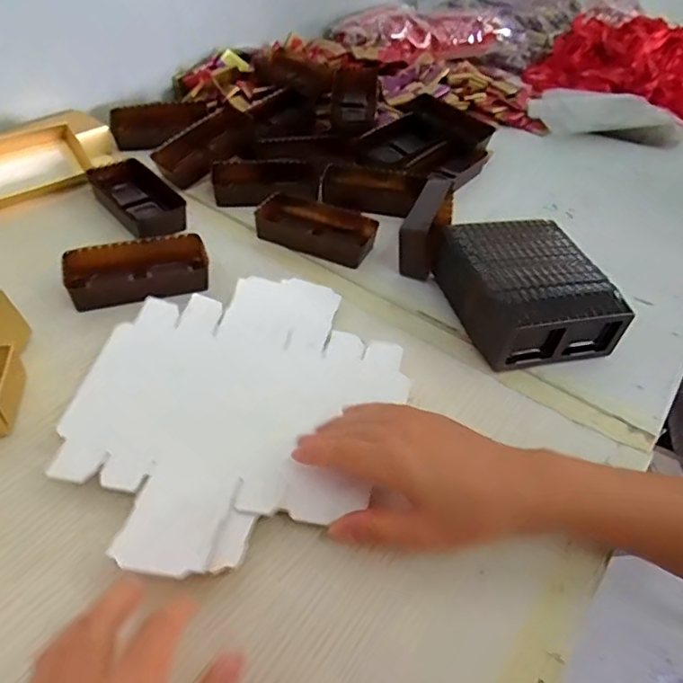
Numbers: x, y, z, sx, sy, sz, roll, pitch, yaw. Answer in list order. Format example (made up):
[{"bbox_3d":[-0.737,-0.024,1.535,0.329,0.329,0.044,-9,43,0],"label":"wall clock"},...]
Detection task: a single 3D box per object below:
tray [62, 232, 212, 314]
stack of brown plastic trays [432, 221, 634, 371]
[{"bbox_3d":[-0.175,-0.063,0.481,0.116,0.025,0.056,-10,46,-16],"label":"tray"},{"bbox_3d":[0.155,-0.044,0.476,0.111,0.057,0.135,-7,45,-13],"label":"stack of brown plastic trays"}]

